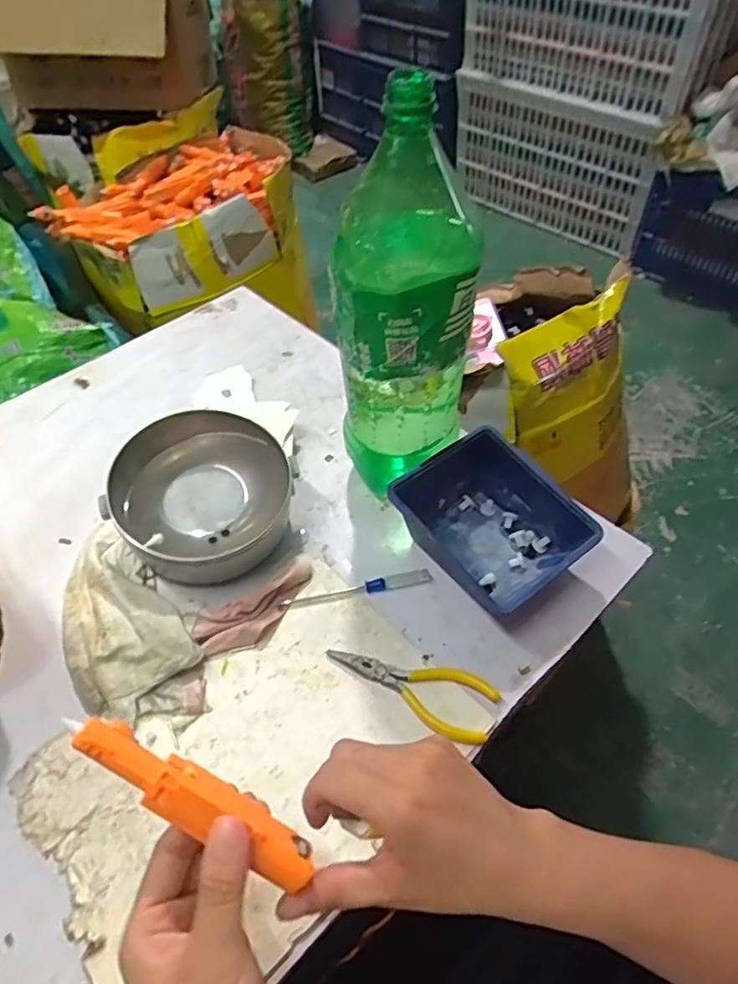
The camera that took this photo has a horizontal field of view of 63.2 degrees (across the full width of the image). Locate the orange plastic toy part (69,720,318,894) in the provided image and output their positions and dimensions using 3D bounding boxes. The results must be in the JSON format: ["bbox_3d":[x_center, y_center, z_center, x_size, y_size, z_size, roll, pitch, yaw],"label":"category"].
[{"bbox_3d":[-0.077,0.138,0.270,0.118,0.014,0.025,34,56,-5],"label":"orange plastic toy part"}]

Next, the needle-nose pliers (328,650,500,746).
[{"bbox_3d":[0.031,0.142,0.449,0.128,0.007,0.048,21,55,19],"label":"needle-nose pliers"}]

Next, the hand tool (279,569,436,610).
[{"bbox_3d":[-0.010,0.081,0.504,0.127,0.006,0.013,-10,51,-5],"label":"hand tool"}]

